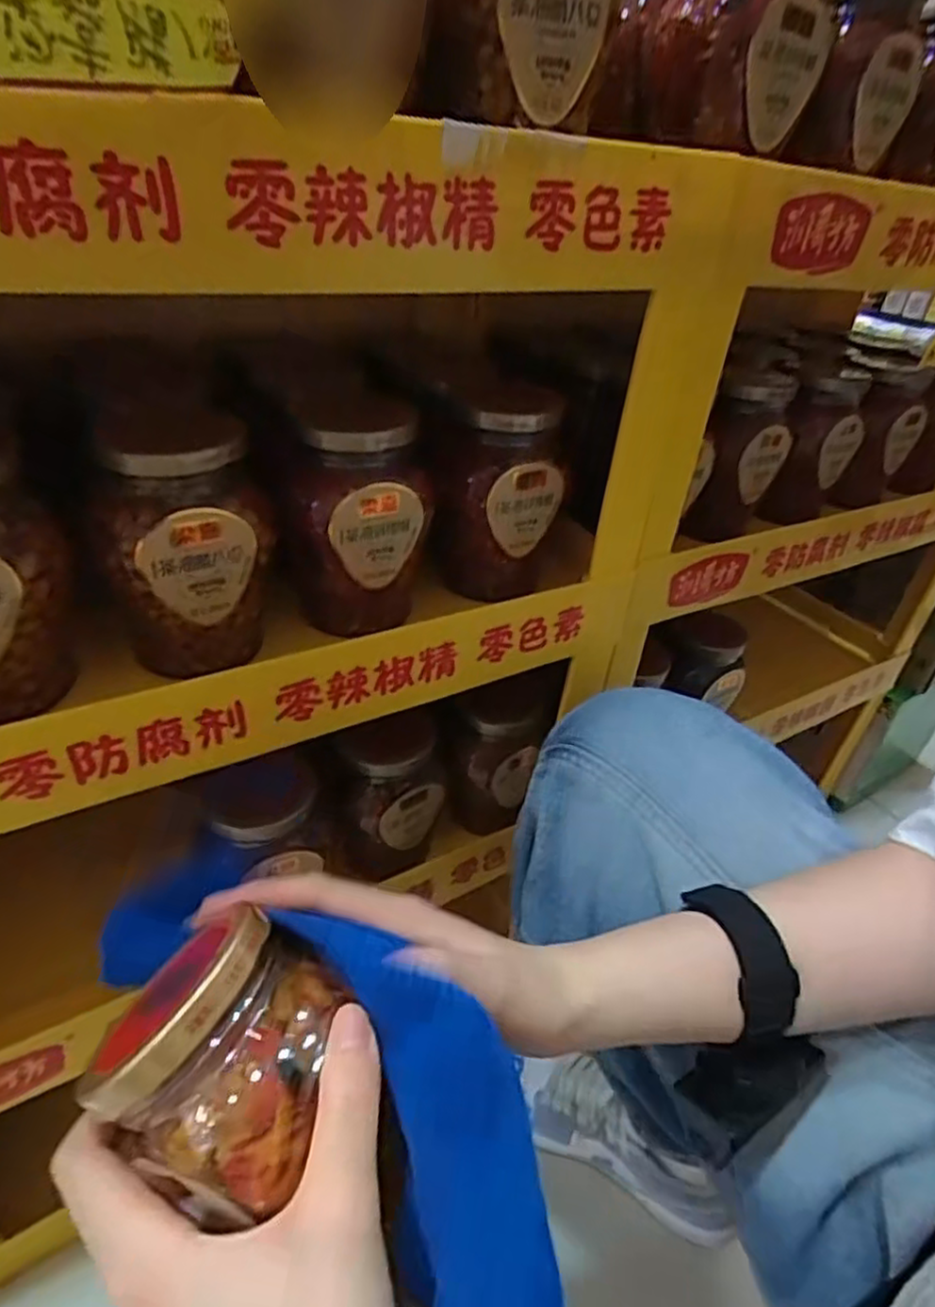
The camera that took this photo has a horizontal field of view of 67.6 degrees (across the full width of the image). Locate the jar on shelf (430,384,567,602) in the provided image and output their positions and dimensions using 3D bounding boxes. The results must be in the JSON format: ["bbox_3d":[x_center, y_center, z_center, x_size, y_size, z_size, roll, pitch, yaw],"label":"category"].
[{"bbox_3d":[0.022,-0.111,0.455,0.079,0.126,0.077,6,35,0],"label":"jar on shelf"}]

